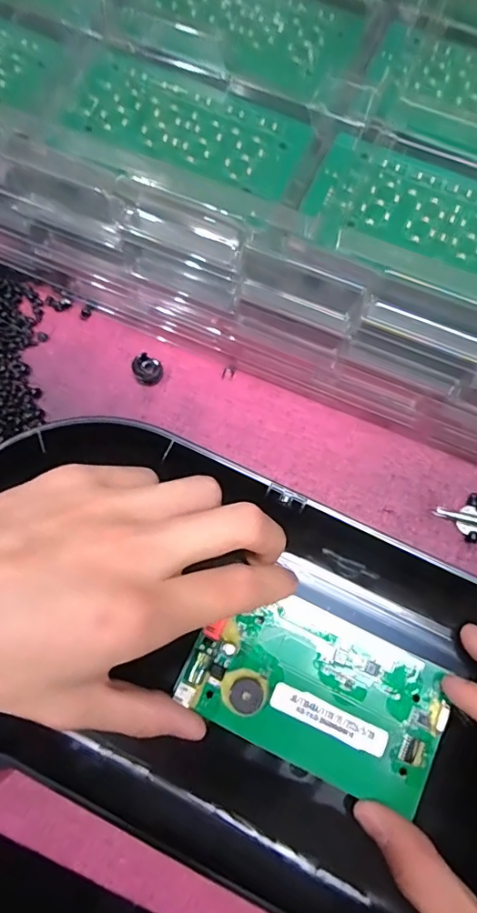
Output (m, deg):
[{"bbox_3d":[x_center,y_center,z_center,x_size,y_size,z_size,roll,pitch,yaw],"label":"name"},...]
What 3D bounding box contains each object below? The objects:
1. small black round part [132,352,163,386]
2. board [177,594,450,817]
[{"bbox_3d":[-0.046,-0.044,0.270,0.014,0.008,0.014,0,77,0],"label":"small black round part"},{"bbox_3d":[0.032,0.098,0.224,0.104,0.010,0.060,25,79,6],"label":"board"}]

